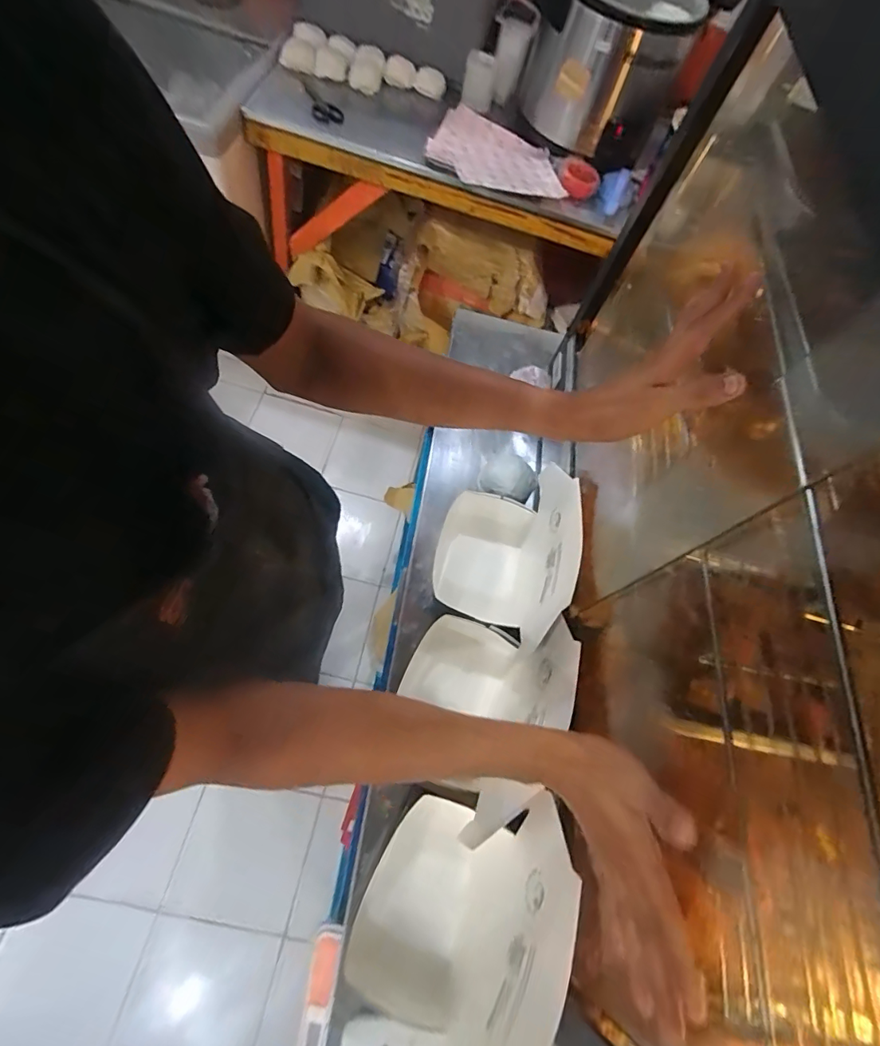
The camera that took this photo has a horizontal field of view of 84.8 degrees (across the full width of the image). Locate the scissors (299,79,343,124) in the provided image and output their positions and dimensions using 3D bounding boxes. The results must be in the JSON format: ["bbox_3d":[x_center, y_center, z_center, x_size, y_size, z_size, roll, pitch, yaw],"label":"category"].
[{"bbox_3d":[-0.307,-1.090,1.249,0.070,0.019,0.206,-17,70,-18],"label":"scissors"}]

